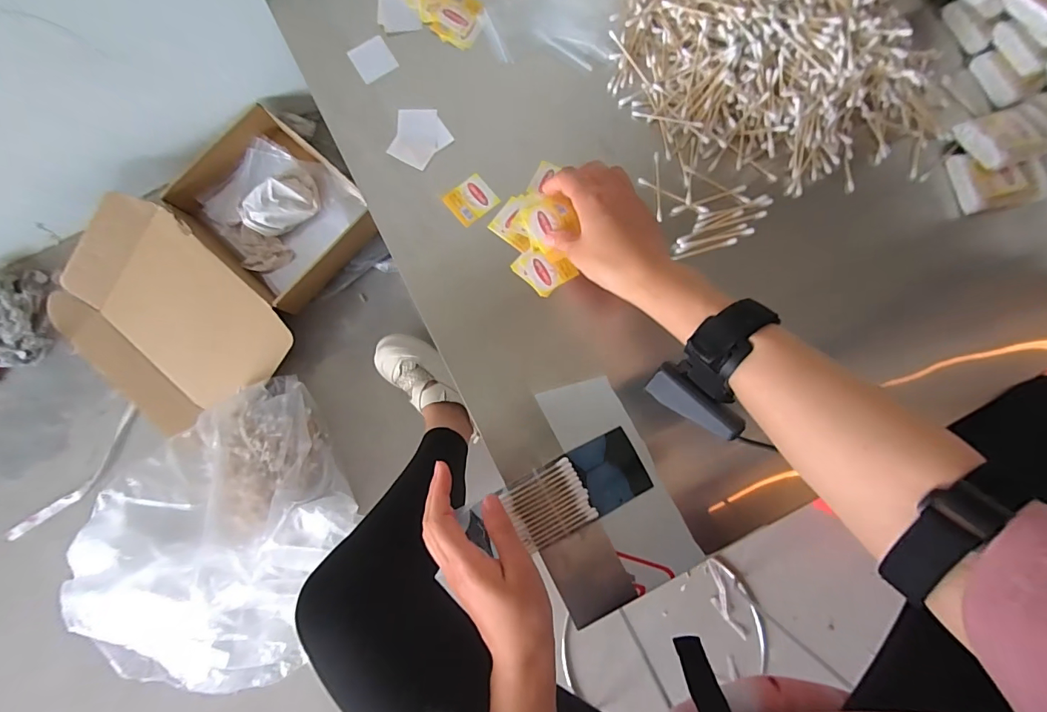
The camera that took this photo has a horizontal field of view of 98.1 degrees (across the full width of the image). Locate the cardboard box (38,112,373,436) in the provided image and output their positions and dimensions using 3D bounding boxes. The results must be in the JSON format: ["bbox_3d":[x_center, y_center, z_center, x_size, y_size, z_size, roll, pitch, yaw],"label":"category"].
[{"bbox_3d":[-0.605,-0.174,0.887,0.430,0.134,0.633,30,82,5],"label":"cardboard box"}]

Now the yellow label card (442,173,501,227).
[{"bbox_3d":[-0.051,-0.152,0.443,0.043,0.004,0.038,-38,84,-4],"label":"yellow label card"}]

